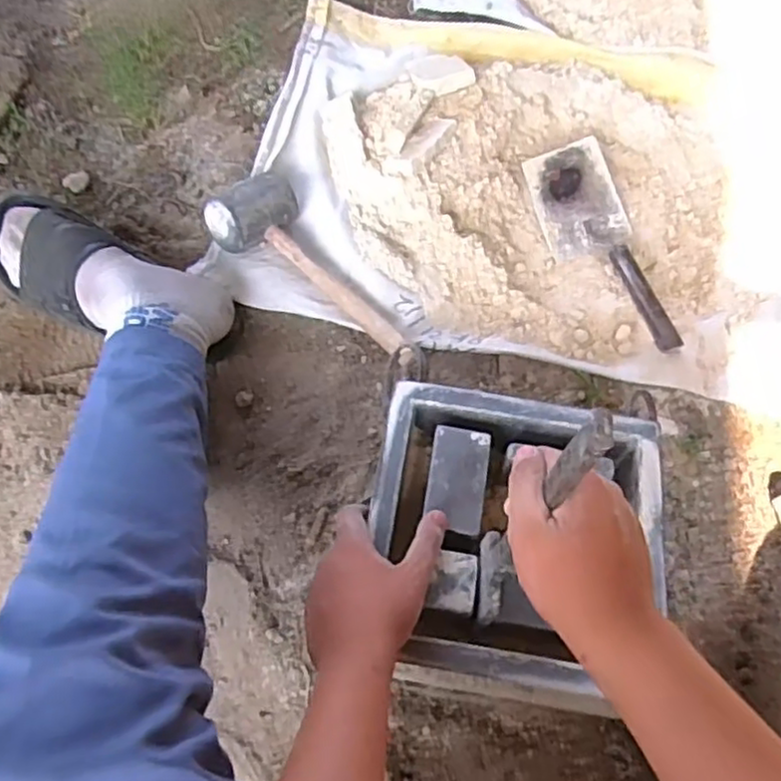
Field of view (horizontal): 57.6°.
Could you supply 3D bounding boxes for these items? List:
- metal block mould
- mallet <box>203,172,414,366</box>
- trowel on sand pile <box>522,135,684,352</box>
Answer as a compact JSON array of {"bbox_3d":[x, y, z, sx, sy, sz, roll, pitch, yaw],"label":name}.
[{"bbox_3d":[0.103,0.135,0.631,0.237,0.121,0.241,9,64,3],"label":"metal block mould"},{"bbox_3d":[-0.088,-0.117,0.790,0.107,0.072,0.290,-32,70,-19],"label":"mallet"},{"bbox_3d":[0.264,-0.173,0.841,0.109,0.047,0.279,-20,67,-14],"label":"trowel on sand pile"}]

